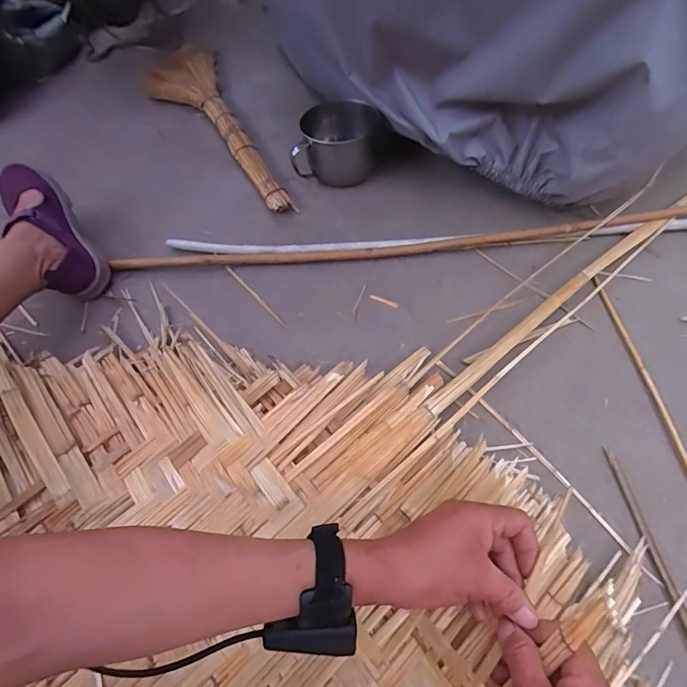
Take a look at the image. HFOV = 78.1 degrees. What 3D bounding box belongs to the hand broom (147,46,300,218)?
[{"bbox_3d":[-0.300,-0.489,0.919,0.167,0.080,0.735,-26,58,-12],"label":"hand broom"}]

